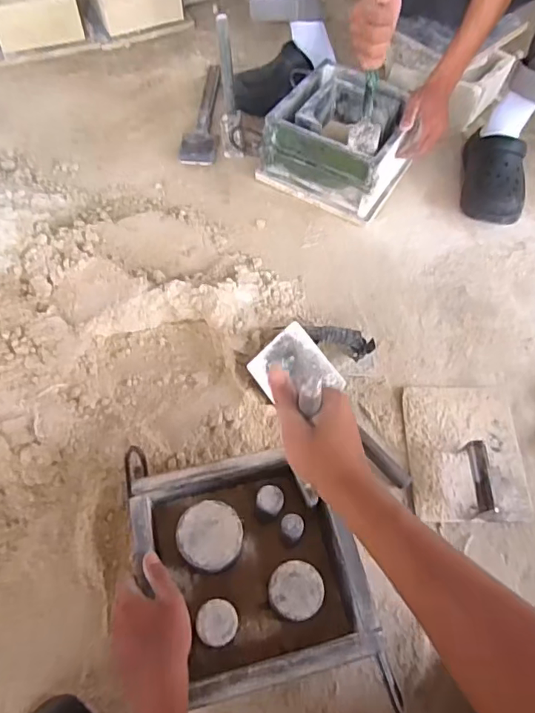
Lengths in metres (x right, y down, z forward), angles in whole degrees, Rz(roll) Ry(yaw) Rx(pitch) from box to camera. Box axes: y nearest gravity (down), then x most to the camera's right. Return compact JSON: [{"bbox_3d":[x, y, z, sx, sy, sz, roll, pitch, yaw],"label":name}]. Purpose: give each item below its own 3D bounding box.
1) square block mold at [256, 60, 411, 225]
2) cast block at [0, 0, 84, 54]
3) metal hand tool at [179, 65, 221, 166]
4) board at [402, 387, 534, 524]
[{"bbox_3d":[0.146,-0.414,0.979,0.243,0.137,0.233,30,64,12],"label":"square block mold"},{"bbox_3d":[-0.597,-0.875,1.269,0.206,0.118,0.242,-22,62,-16],"label":"cast block"},{"bbox_3d":[-0.147,-0.539,1.128,0.075,0.027,0.323,1,62,-2],"label":"metal hand tool"},{"bbox_3d":[0.300,0.131,0.746,0.171,0.053,0.209,1,62,-2],"label":"board"}]

